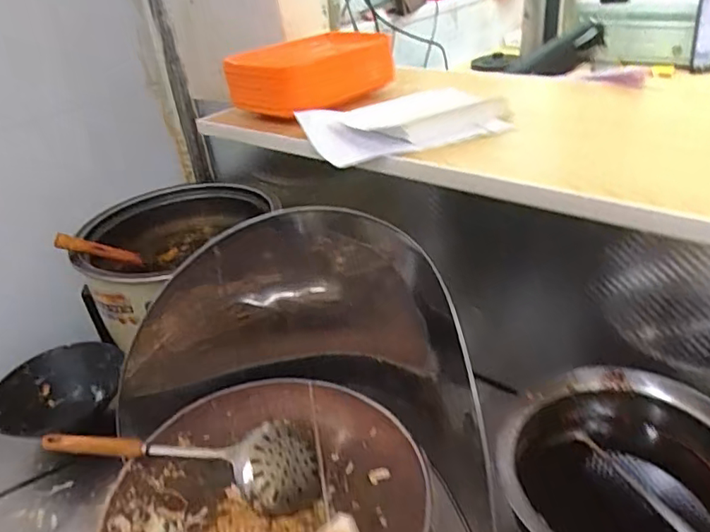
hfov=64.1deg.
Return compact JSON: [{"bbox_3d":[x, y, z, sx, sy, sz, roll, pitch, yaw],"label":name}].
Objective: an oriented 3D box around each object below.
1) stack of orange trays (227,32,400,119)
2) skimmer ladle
[{"bbox_3d":[-0.052,-0.250,0.727,0.177,0.067,0.186,9,35,23],"label":"stack of orange trays"},{"bbox_3d":[-0.211,0.224,0.715,0.341,0.042,0.098,4,33,16],"label":"skimmer ladle"}]

